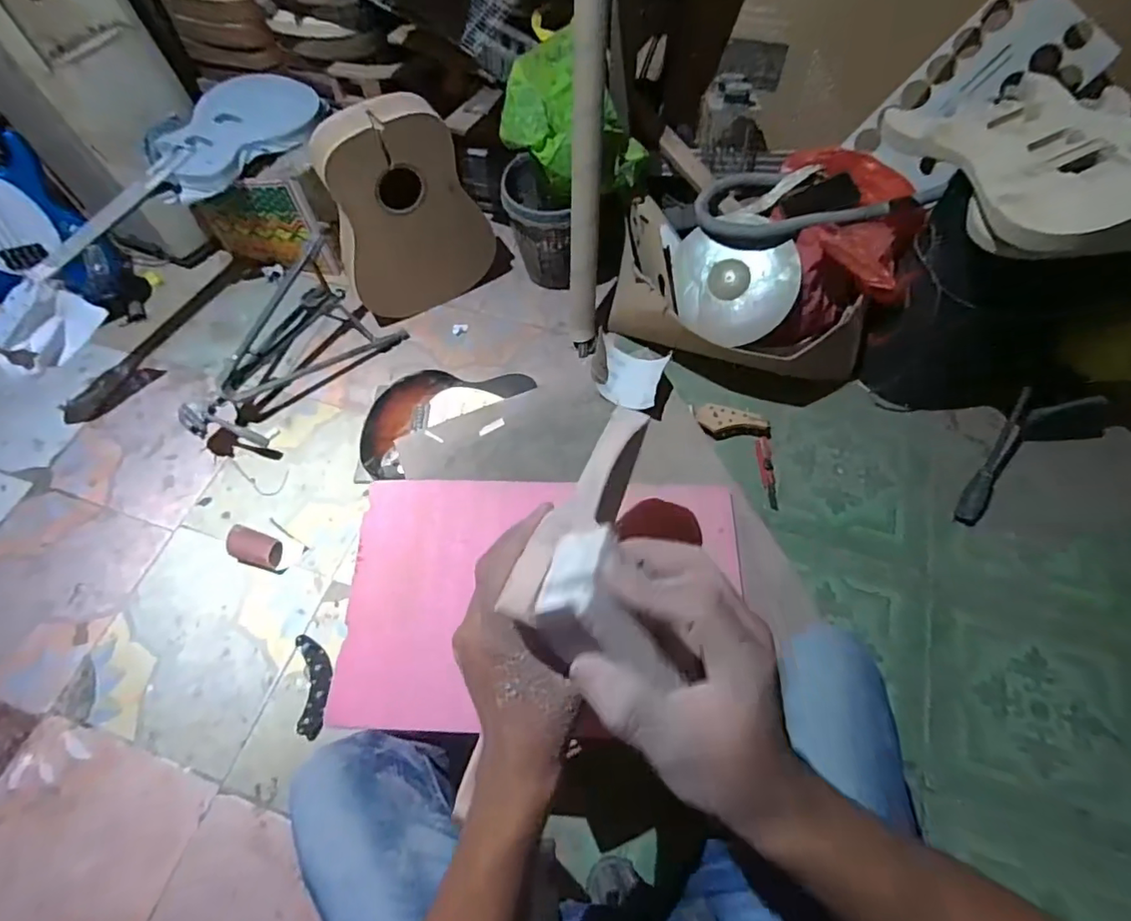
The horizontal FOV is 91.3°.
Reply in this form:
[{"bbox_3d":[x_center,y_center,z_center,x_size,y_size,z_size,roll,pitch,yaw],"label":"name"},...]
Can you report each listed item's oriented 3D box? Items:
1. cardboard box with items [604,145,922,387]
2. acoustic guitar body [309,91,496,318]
[{"bbox_3d":[0.442,-0.458,1.299,0.612,0.272,0.445,9,62,6],"label":"cardboard box with items"},{"bbox_3d":[-0.379,-0.587,1.329,0.363,0.500,0.111,-36,67,-17],"label":"acoustic guitar body"}]

